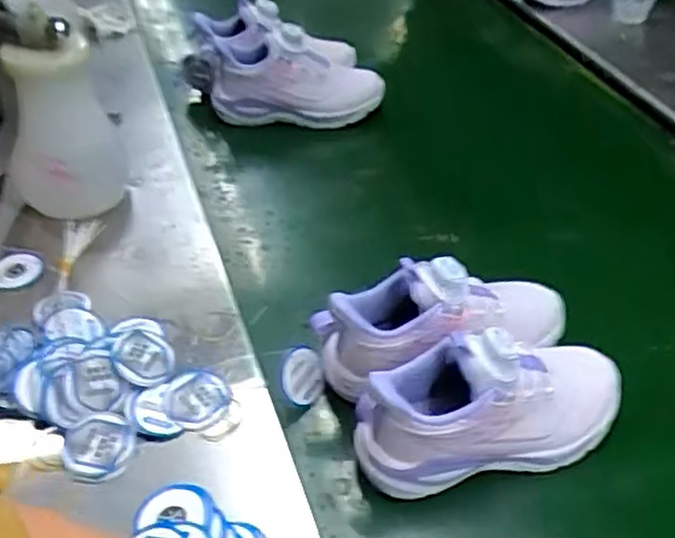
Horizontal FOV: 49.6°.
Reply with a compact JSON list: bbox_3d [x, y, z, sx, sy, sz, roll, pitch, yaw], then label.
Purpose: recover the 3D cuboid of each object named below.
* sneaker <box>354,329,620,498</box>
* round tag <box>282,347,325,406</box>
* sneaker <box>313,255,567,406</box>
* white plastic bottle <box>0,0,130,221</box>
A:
[{"bbox_3d":[0.116,0.098,0.533,0.211,0.108,0.079,-8,45,-8],"label":"sneaker"},{"bbox_3d":[-0.028,0.087,0.587,0.037,0.044,0.005,-14,4,-33],"label":"round tag"},{"bbox_3d":[0.087,0.036,0.585,0.210,0.092,0.093,-25,50,-23],"label":"sneaker"},{"bbox_3d":[-0.248,-0.134,0.646,0.102,0.202,0.096,-19,48,-19],"label":"white plastic bottle"}]

